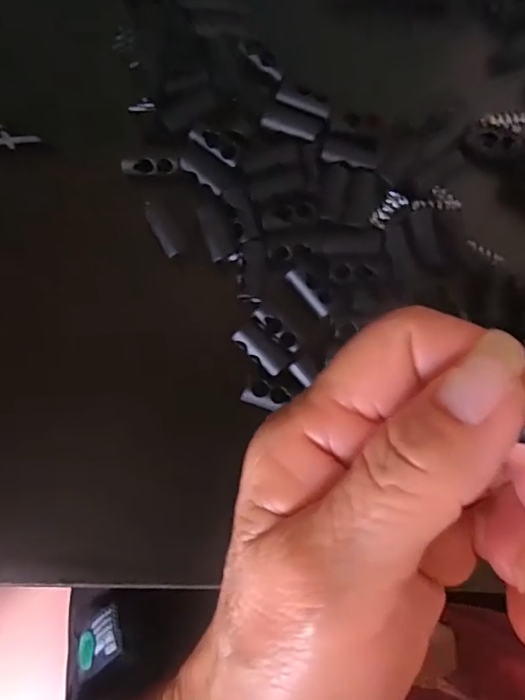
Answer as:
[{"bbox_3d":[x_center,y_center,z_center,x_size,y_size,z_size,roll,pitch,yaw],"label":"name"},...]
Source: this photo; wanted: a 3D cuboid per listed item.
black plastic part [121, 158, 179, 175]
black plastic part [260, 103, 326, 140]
[{"bbox_3d":[-0.035,-0.058,0.176,0.017,0.004,0.004,-4,82,0],"label":"black plastic part"},{"bbox_3d":[0.010,-0.073,0.179,0.019,0.004,0.008,17,82,3],"label":"black plastic part"}]

